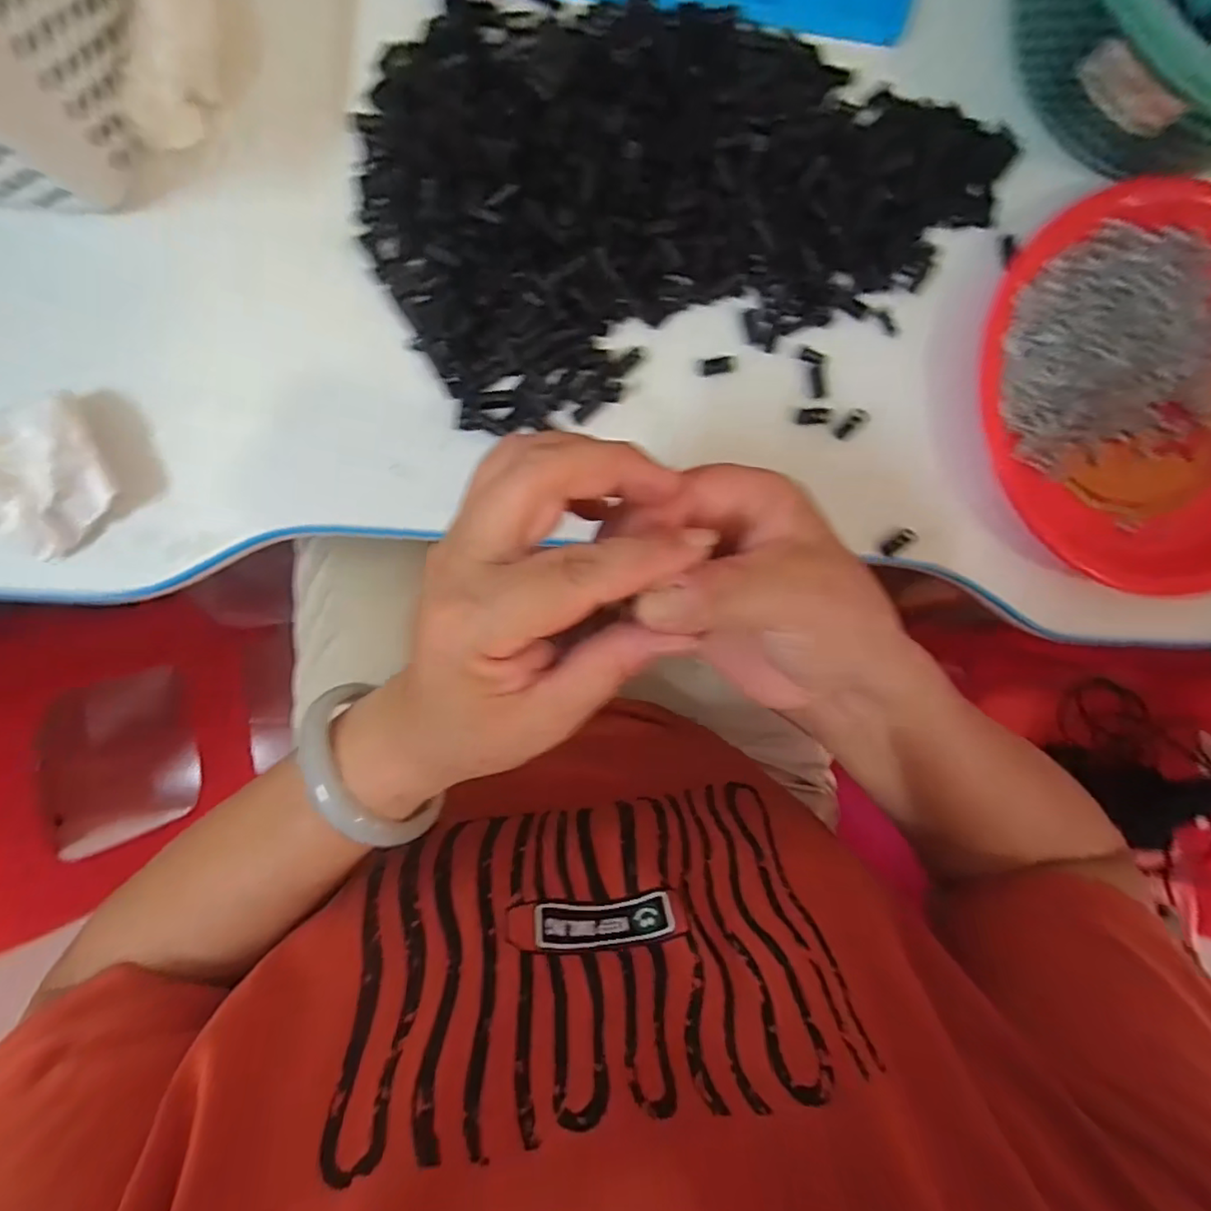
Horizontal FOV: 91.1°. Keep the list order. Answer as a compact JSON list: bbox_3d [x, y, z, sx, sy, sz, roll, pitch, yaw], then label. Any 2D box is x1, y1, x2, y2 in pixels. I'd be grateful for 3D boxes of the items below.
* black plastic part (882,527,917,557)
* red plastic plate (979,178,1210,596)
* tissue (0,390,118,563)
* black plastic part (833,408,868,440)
[{"bbox_3d":[0.168,-0.036,0.341,0.021,0.004,0.009,-41,92,7],"label":"black plastic part"},{"bbox_3d":[0.312,-0.119,0.332,0.211,0.041,0.211,-4,92,-6],"label":"red plastic plate"},{"bbox_3d":[-0.276,-0.057,0.282,0.080,0.026,0.059,-31,95,-5],"label":"tissue"},{"bbox_3d":[0.140,-0.103,0.337,0.021,0.004,0.009,-41,95,-4],"label":"black plastic part"}]

